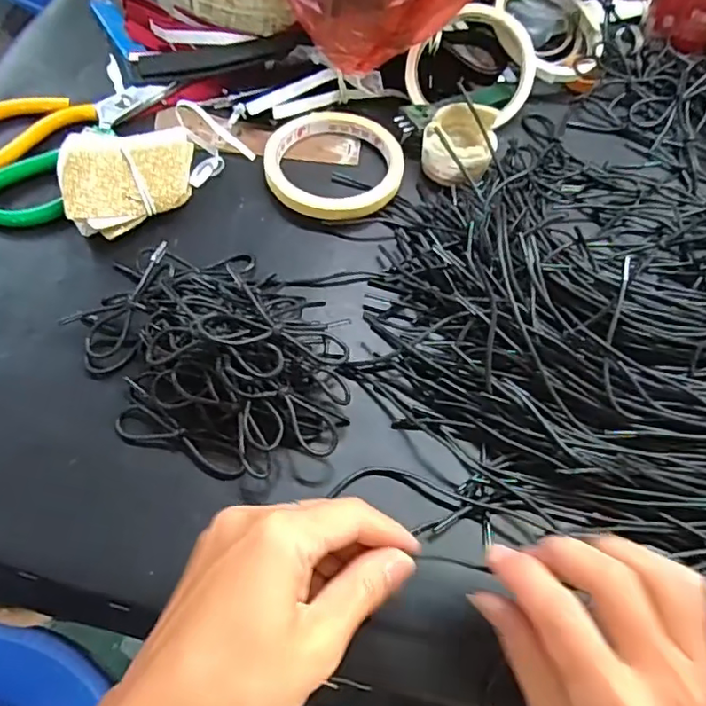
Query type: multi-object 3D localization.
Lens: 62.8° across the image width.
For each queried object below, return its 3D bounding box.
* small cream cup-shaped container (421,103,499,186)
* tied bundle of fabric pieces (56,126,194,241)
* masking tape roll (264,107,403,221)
[{"bbox_3d":[0.071,-0.141,0.391,0.046,0.032,0.045,18,64,6],"label":"small cream cup-shaped container"},{"bbox_3d":[-0.142,-0.110,0.372,0.076,0.032,0.068,-11,65,-9],"label":"tied bundle of fabric pieces"},{"bbox_3d":[-0.012,-0.134,0.398,0.092,0.012,0.096,4,64,-1],"label":"masking tape roll"}]

